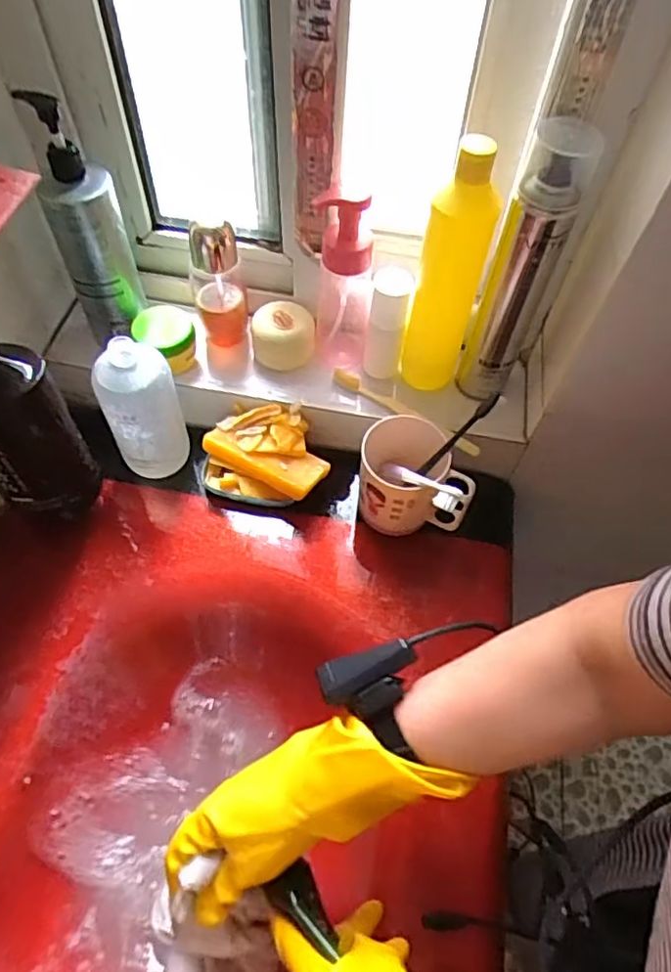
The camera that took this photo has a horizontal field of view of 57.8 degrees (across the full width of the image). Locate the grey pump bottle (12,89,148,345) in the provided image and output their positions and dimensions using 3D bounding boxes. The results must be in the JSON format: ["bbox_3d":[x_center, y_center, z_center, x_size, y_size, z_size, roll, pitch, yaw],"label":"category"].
[{"bbox_3d":[-0.223,-0.233,0.554,0.062,0.210,0.054,-15,60,-12],"label":"grey pump bottle"}]

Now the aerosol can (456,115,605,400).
[{"bbox_3d":[0.164,-0.183,0.542,0.058,0.250,0.055,24,60,11],"label":"aerosol can"}]

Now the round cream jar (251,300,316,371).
[{"bbox_3d":[-0.053,-0.153,0.645,0.066,0.063,0.055,2,58,-2],"label":"round cream jar"}]

